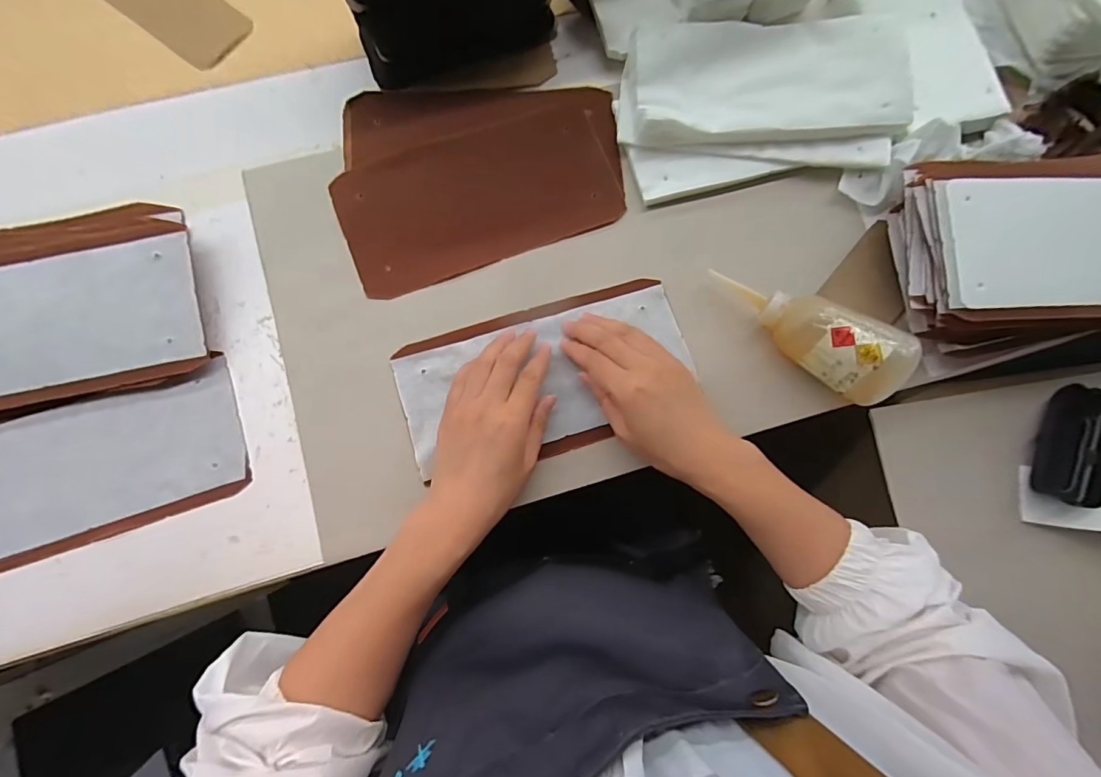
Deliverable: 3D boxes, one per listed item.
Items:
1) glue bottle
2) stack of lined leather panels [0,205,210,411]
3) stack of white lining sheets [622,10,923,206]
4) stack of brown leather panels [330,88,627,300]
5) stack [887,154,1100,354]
[{"bbox_3d":[0.216,-0.053,0.400,0.168,0.051,0.053,37,81,18],"label":"glue bottle"},{"bbox_3d":[-0.436,-0.067,0.389,0.266,0.032,0.157,-13,83,-5],"label":"stack of lined leather panels"},{"bbox_3d":[0.198,-0.270,0.447,0.263,0.049,0.152,-8,82,-4],"label":"stack of white lining sheets"},{"bbox_3d":[-0.070,-0.212,0.450,0.267,0.011,0.190,-21,84,-6],"label":"stack of brown leather panels"},{"bbox_3d":[0.441,-0.126,0.421,0.261,0.069,0.175,-3,82,-4],"label":"stack"}]

